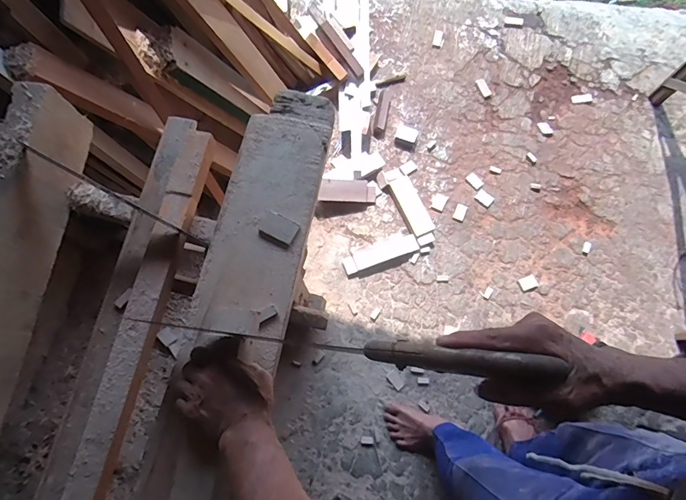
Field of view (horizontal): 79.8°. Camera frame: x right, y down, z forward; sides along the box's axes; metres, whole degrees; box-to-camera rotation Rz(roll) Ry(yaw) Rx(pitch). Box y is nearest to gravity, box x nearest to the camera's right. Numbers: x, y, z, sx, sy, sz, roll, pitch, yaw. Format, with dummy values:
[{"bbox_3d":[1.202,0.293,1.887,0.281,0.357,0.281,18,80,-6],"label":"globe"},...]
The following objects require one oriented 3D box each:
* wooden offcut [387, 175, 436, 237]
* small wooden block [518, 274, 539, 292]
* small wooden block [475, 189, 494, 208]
[{"bbox_3d":[0.229,-0.152,1.382,0.082,0.029,0.212,-24,73,-6],"label":"wooden offcut"},{"bbox_3d":[0.593,0.105,1.310,0.056,0.005,0.043,-21,73,-5],"label":"small wooden block"},{"bbox_3d":[0.482,-0.177,1.398,0.059,0.007,0.041,42,78,13],"label":"small wooden block"}]

